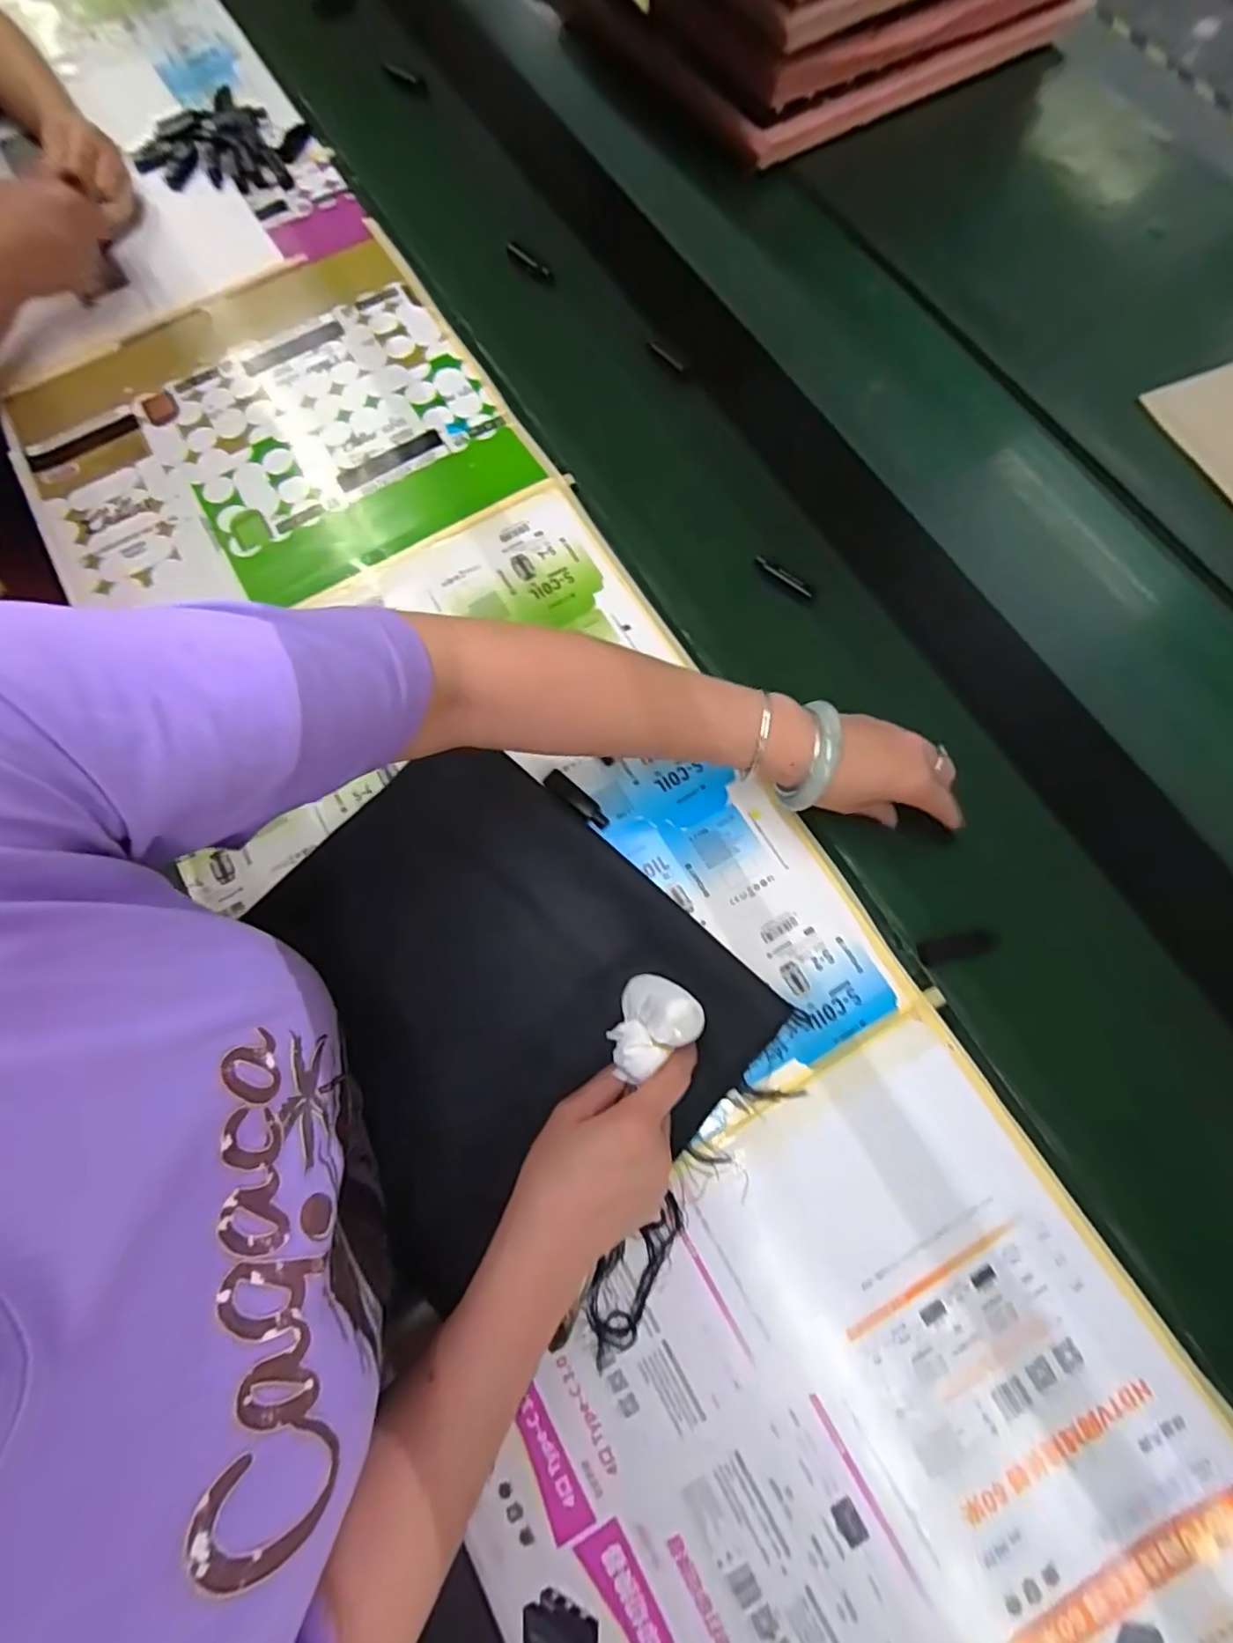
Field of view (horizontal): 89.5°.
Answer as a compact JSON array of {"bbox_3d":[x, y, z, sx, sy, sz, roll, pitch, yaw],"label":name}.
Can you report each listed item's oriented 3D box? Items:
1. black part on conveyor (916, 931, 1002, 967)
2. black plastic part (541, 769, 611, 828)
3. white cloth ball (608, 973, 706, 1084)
[{"bbox_3d":[0.241,0.088,0.435,0.062,0.011,0.016,-11,75,-2],"label":"black part on conveyor"},{"bbox_3d":[-0.028,-0.016,0.452,0.056,0.009,0.014,39,78,10],"label":"black plastic part"},{"bbox_3d":[0.019,0.121,0.376,0.059,0.041,0.047,-36,77,-9],"label":"white cloth ball"}]

